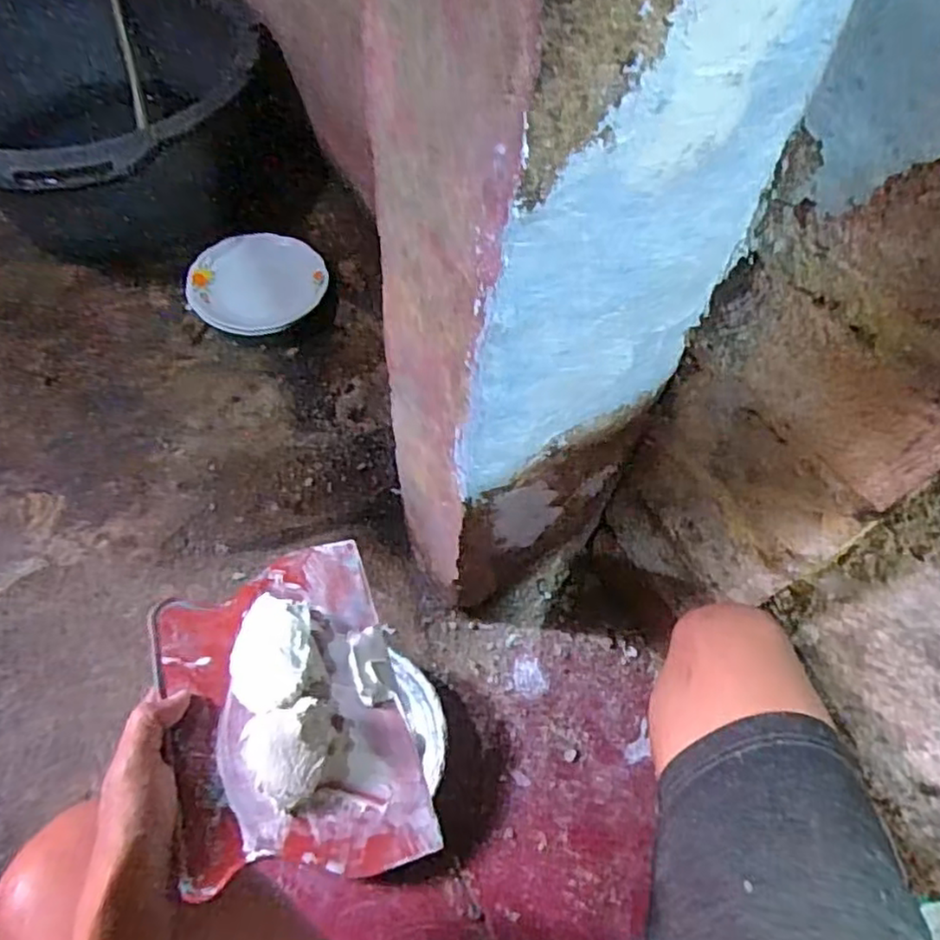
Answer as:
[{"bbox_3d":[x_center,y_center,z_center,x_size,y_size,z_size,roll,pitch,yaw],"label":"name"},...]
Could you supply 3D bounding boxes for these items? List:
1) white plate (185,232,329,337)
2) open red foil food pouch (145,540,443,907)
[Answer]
[{"bbox_3d":[-0.330,-0.293,1.049,0.203,0.038,0.182,11,60,2],"label":"white plate"},{"bbox_3d":[-0.115,0.148,0.426,0.136,0.049,0.207,-16,63,-13],"label":"open red foil food pouch"}]

